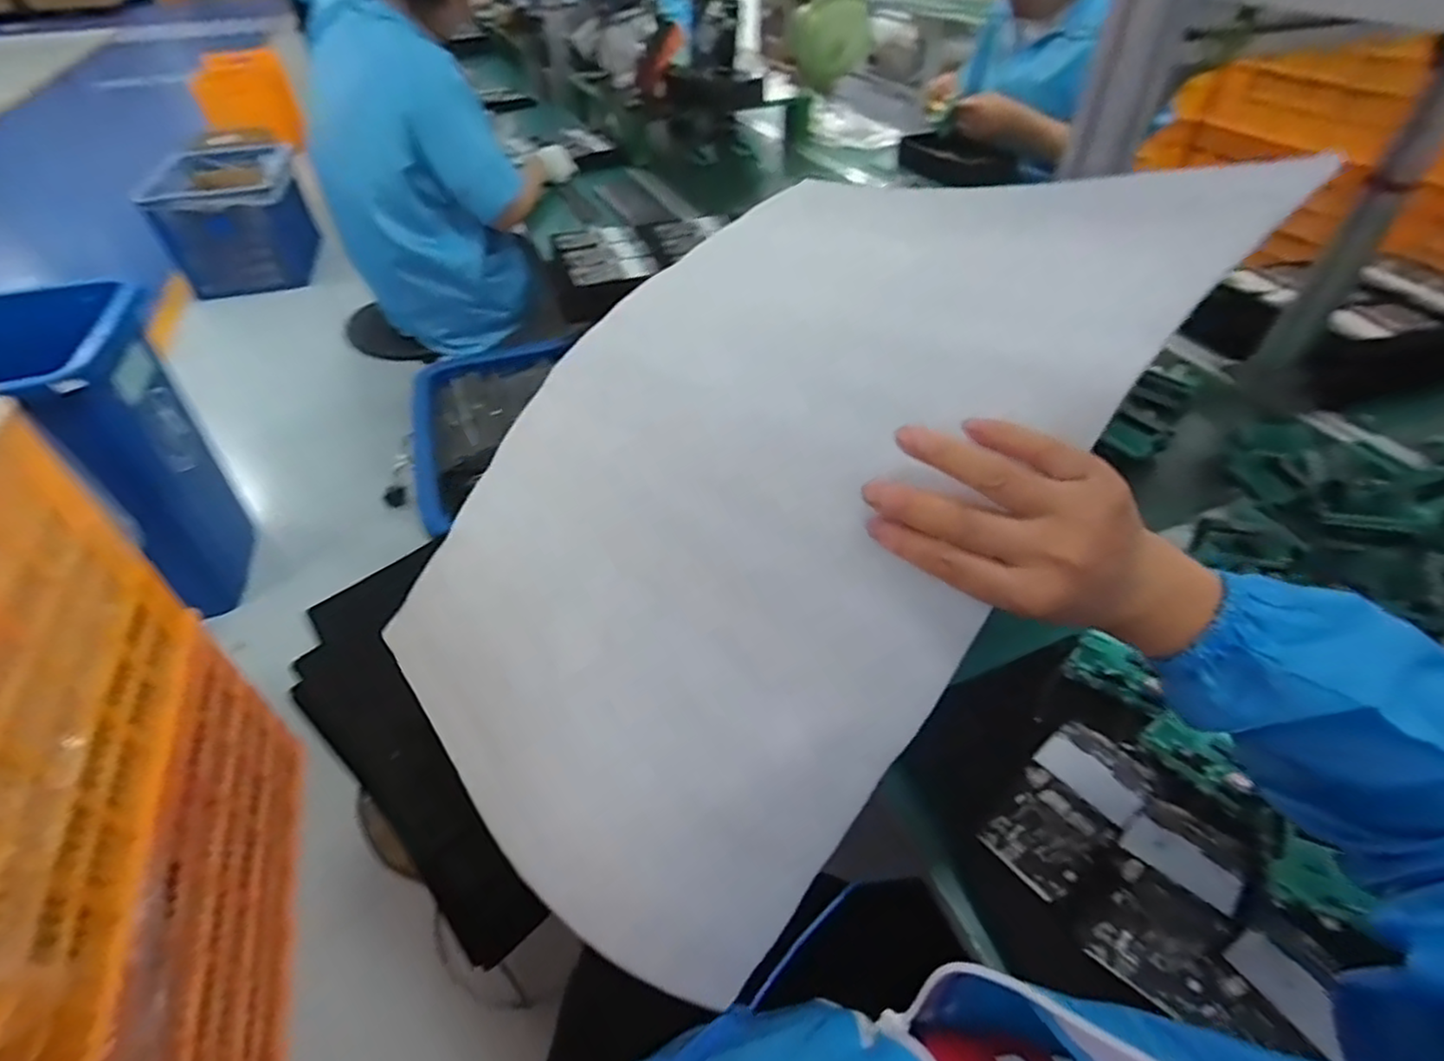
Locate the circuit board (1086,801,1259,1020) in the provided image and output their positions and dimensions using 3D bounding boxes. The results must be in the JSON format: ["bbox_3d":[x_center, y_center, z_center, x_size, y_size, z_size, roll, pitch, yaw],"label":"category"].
[{"bbox_3d":[0.285,0.235,0.426,0.065,0.009,0.122,33,53,32],"label":"circuit board"}]

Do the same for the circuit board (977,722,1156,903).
[{"bbox_3d":[0.244,0.192,0.471,0.129,0.012,0.067,-29,49,-26],"label":"circuit board"}]

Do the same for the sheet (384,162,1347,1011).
[{"bbox_3d":[0.011,-0.054,0.451,0.393,0.077,0.557,36,90,39],"label":"sheet"}]

